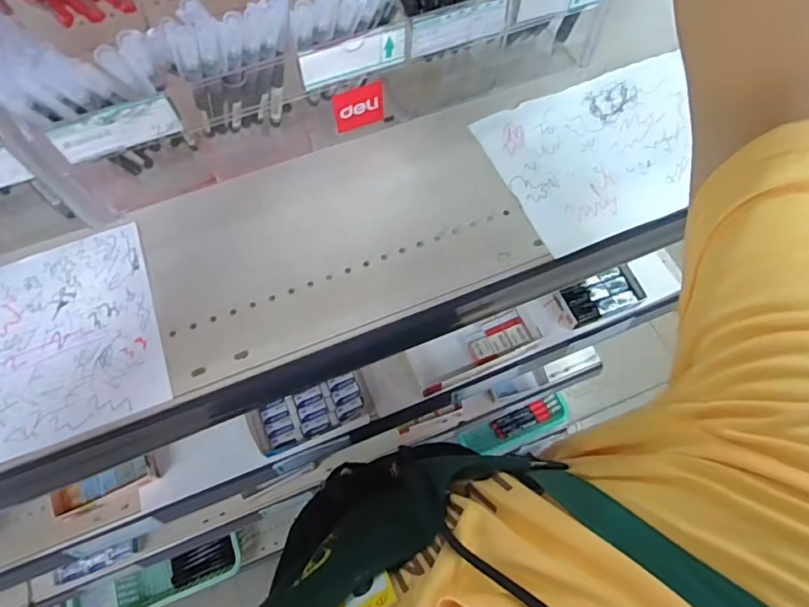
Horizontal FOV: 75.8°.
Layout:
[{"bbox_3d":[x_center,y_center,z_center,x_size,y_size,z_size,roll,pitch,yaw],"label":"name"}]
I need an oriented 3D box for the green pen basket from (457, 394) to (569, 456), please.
[{"bbox_3d":[0.271,0.302,1.281,0.277,0.041,0.085,-19,68,-8],"label":"green pen basket"}]

